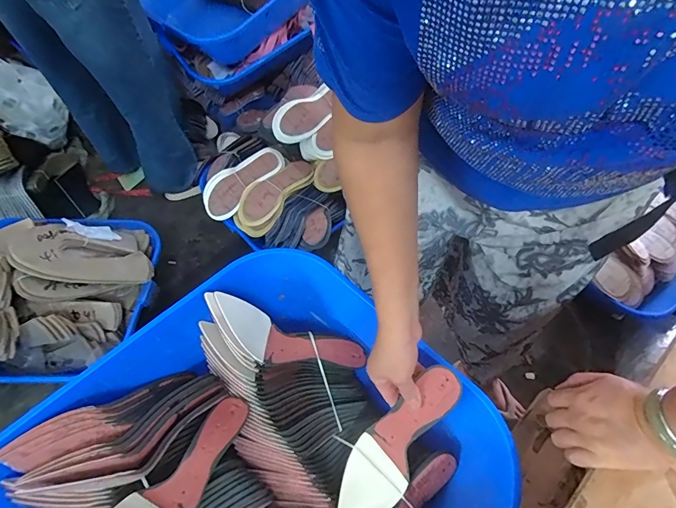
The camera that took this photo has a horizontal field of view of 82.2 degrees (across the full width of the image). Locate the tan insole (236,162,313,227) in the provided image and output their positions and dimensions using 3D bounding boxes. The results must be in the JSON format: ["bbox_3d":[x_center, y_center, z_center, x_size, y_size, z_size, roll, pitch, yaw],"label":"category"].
[{"bbox_3d":[-0.190,-0.196,1.158,0.111,0.041,0.268,32,61,20],"label":"tan insole"}]

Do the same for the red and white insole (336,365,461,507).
[{"bbox_3d":[0.077,0.252,0.514,0.084,0.063,0.242,36,101,22],"label":"red and white insole"}]

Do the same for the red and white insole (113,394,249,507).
[{"bbox_3d":[-0.206,0.294,0.505,0.076,0.052,0.245,28,41,17],"label":"red and white insole"}]

